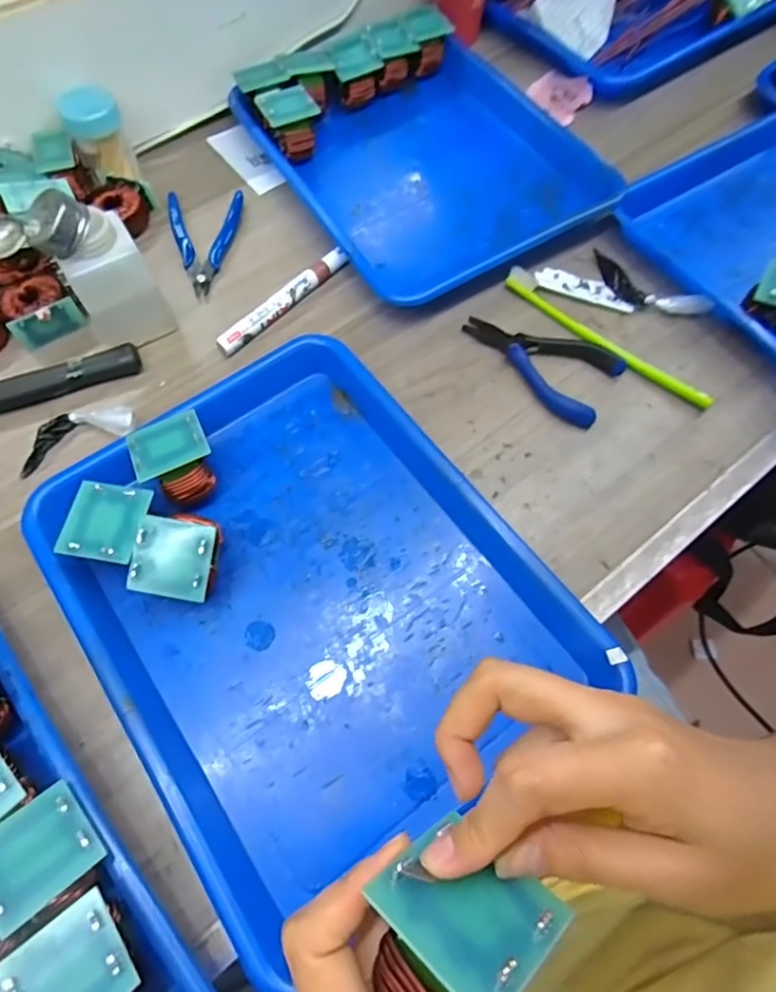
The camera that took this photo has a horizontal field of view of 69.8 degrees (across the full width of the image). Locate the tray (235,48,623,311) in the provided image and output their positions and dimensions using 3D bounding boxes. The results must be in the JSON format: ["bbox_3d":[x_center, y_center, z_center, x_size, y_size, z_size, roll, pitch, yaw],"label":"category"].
[{"bbox_3d":[0.041,-0.307,0.518,0.255,0.035,0.282,-28,69,-12],"label":"tray"}]

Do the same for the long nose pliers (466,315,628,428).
[{"bbox_3d":[0.126,-0.112,0.436,0.065,0.017,0.125,-36,71,-15],"label":"long nose pliers"}]

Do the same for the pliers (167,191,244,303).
[{"bbox_3d":[-0.165,-0.224,0.490,0.065,0.015,0.117,-2,66,-1],"label":"pliers"}]

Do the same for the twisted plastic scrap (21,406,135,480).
[{"bbox_3d":[-0.227,-0.046,0.403,0.085,0.014,0.034,-22,68,-10],"label":"twisted plastic scrap"}]

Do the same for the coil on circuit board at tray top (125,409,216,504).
[{"bbox_3d":[-0.140,-0.022,0.374,0.047,0.046,0.049,-25,68,-11],"label":"coil on circuit board at tray top"}]

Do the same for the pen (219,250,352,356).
[{"bbox_3d":[-0.085,-0.159,0.458,0.018,0.019,0.133,41,72,16],"label":"pen"}]

